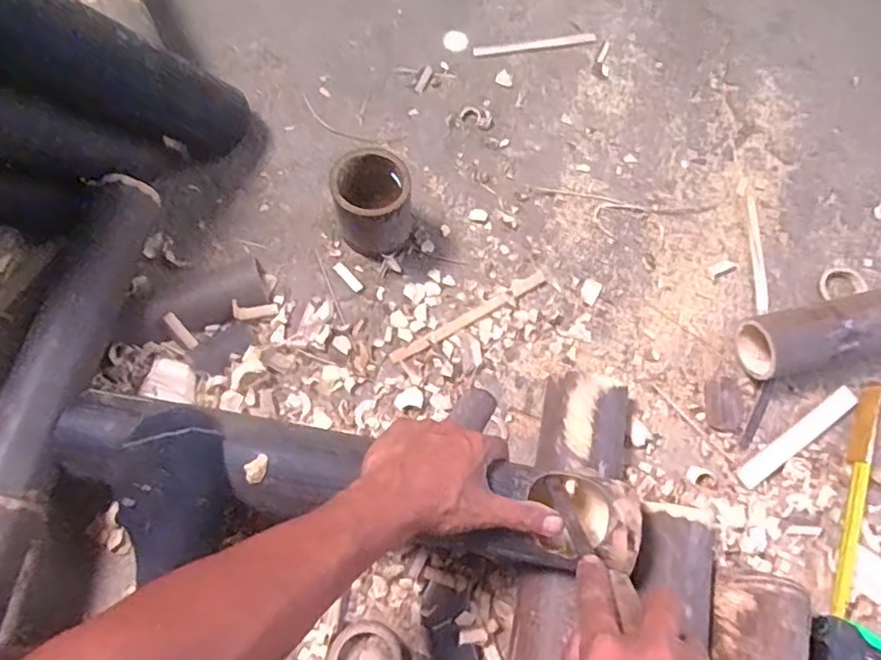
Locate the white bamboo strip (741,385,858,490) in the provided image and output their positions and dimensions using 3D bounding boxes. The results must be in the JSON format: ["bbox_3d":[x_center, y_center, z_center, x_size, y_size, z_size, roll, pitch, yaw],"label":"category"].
[{"bbox_3d":[0.373,0.111,0.619,0.163,0.007,0.021,-32,76,-12],"label":"white bamboo strip"}]

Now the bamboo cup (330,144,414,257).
[{"bbox_3d":[-0.068,-0.133,0.633,0.080,0.101,0.081,1,72,-2],"label":"bamboo cup"}]

